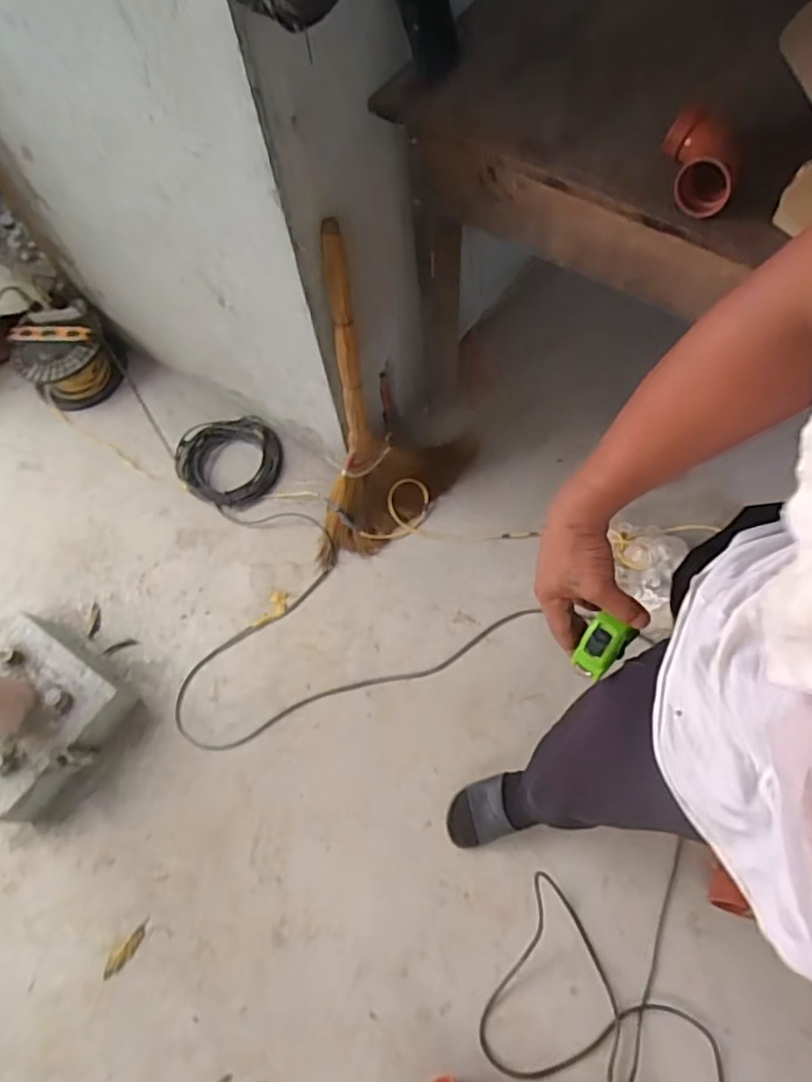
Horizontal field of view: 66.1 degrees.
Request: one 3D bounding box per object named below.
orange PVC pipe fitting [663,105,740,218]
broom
[{"bbox_3d":[0.347,-0.452,0.736,0.061,0.063,0.123,2,66,4],"label":"orange PVC pipe fitting"},{"bbox_3d":[-0.023,-0.214,1.226,0.302,0.622,0.351,12,66,6],"label":"broom"}]

